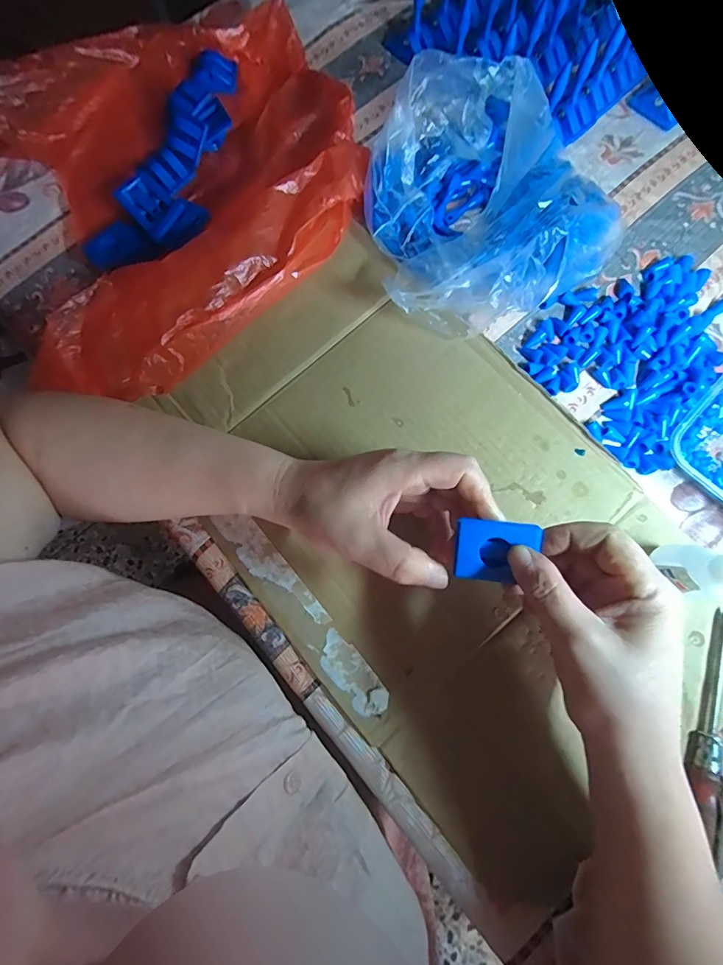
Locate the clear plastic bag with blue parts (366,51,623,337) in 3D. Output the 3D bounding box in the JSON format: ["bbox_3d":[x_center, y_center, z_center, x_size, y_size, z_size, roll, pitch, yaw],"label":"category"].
[{"bbox_3d":[0.100,-0.213,0.322,0.187,0.080,0.185,-11,75,-1],"label":"clear plastic bag with blue parts"}]

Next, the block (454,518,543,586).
[{"bbox_3d":[0.075,0.038,0.245,0.040,0.015,0.035,7,98,11],"label":"block"}]

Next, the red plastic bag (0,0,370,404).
[{"bbox_3d":[-0.169,-0.259,0.363,0.346,0.045,0.331,-35,77,-7],"label":"red plastic bag"}]

